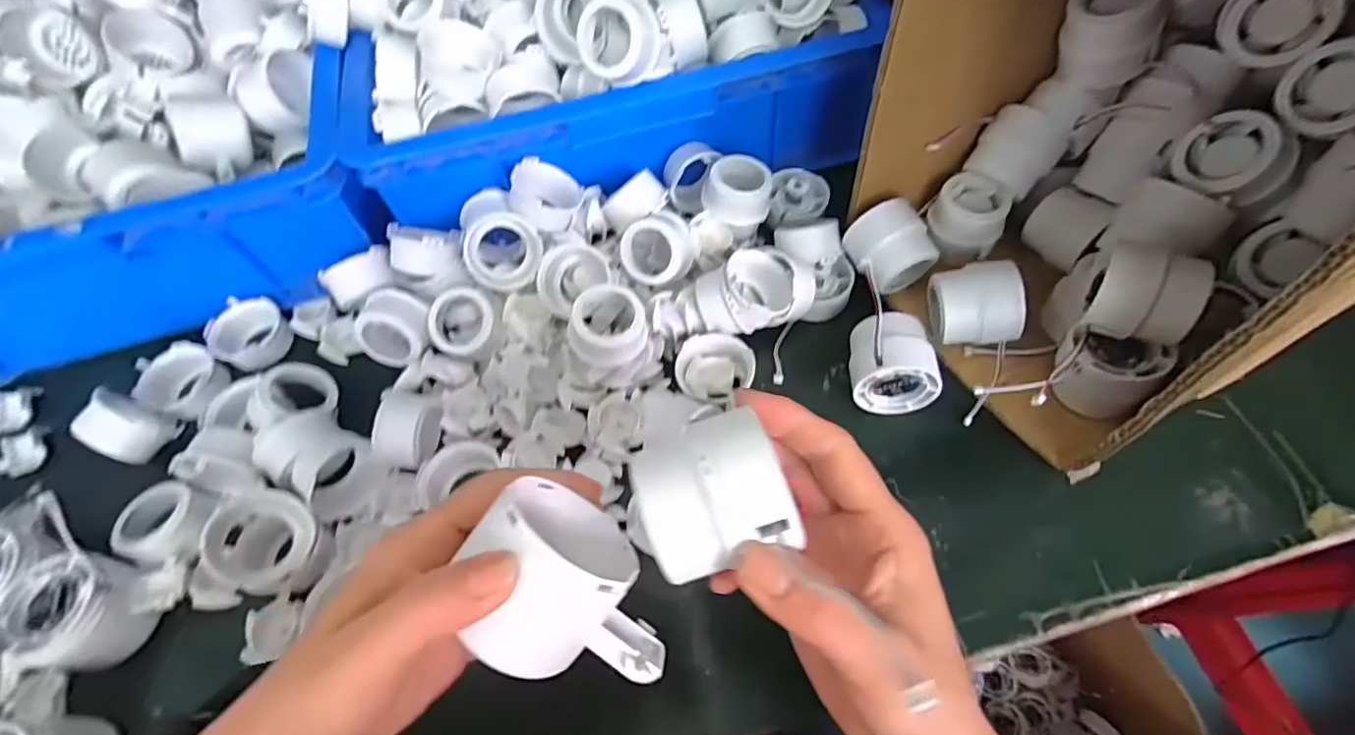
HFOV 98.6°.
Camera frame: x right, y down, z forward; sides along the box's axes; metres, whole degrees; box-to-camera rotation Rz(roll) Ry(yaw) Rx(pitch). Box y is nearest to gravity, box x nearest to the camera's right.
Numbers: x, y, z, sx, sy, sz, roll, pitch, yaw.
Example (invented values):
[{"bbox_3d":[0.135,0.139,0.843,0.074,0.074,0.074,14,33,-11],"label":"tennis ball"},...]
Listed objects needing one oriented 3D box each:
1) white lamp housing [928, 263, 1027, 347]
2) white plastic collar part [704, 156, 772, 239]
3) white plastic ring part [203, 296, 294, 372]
[{"bbox_3d":[0.196,-0.039,0.395,0.055,0.054,0.054,-4,59,2],"label":"white lamp housing"},{"bbox_3d":[0.046,-0.137,0.455,0.054,0.045,0.046,18,62,14],"label":"white plastic collar part"},{"bbox_3d":[-0.335,-0.025,0.462,0.055,0.029,0.054,-2,59,3],"label":"white plastic ring part"}]

